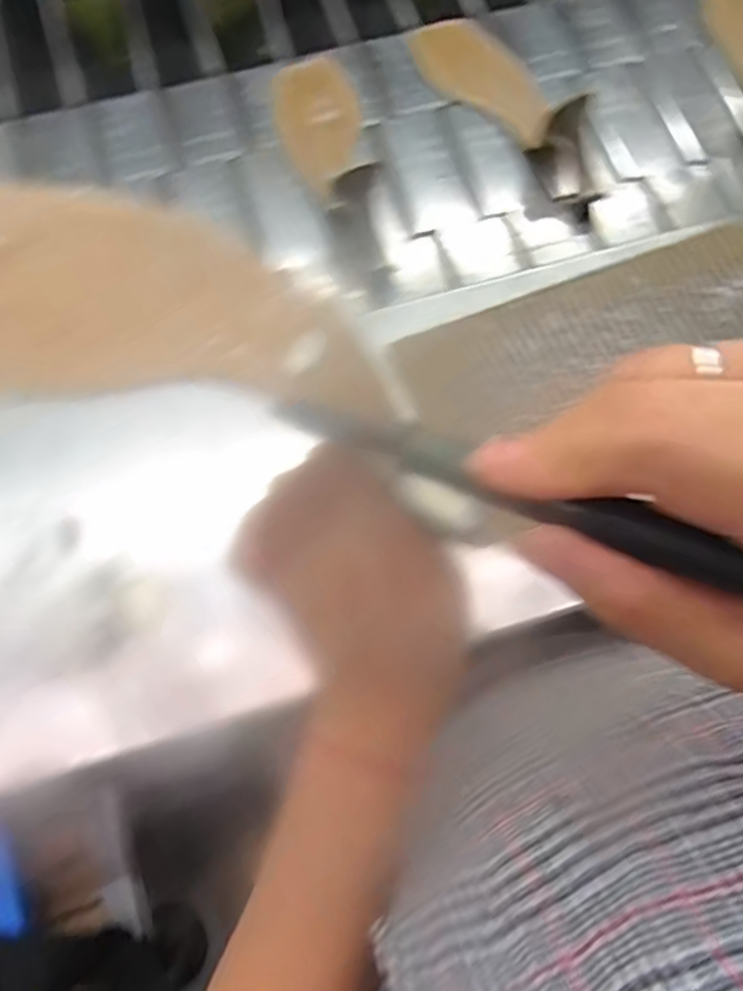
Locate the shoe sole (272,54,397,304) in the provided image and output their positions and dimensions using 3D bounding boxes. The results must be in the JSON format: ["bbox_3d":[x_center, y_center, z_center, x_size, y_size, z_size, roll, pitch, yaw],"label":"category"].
[{"bbox_3d":[-0.031,-0.284,0.555,0.071,0.054,0.256,-13,72,-5],"label":"shoe sole"}]

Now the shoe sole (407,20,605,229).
[{"bbox_3d":[0.123,-0.347,0.572,0.087,0.059,0.250,-28,74,-9],"label":"shoe sole"}]

